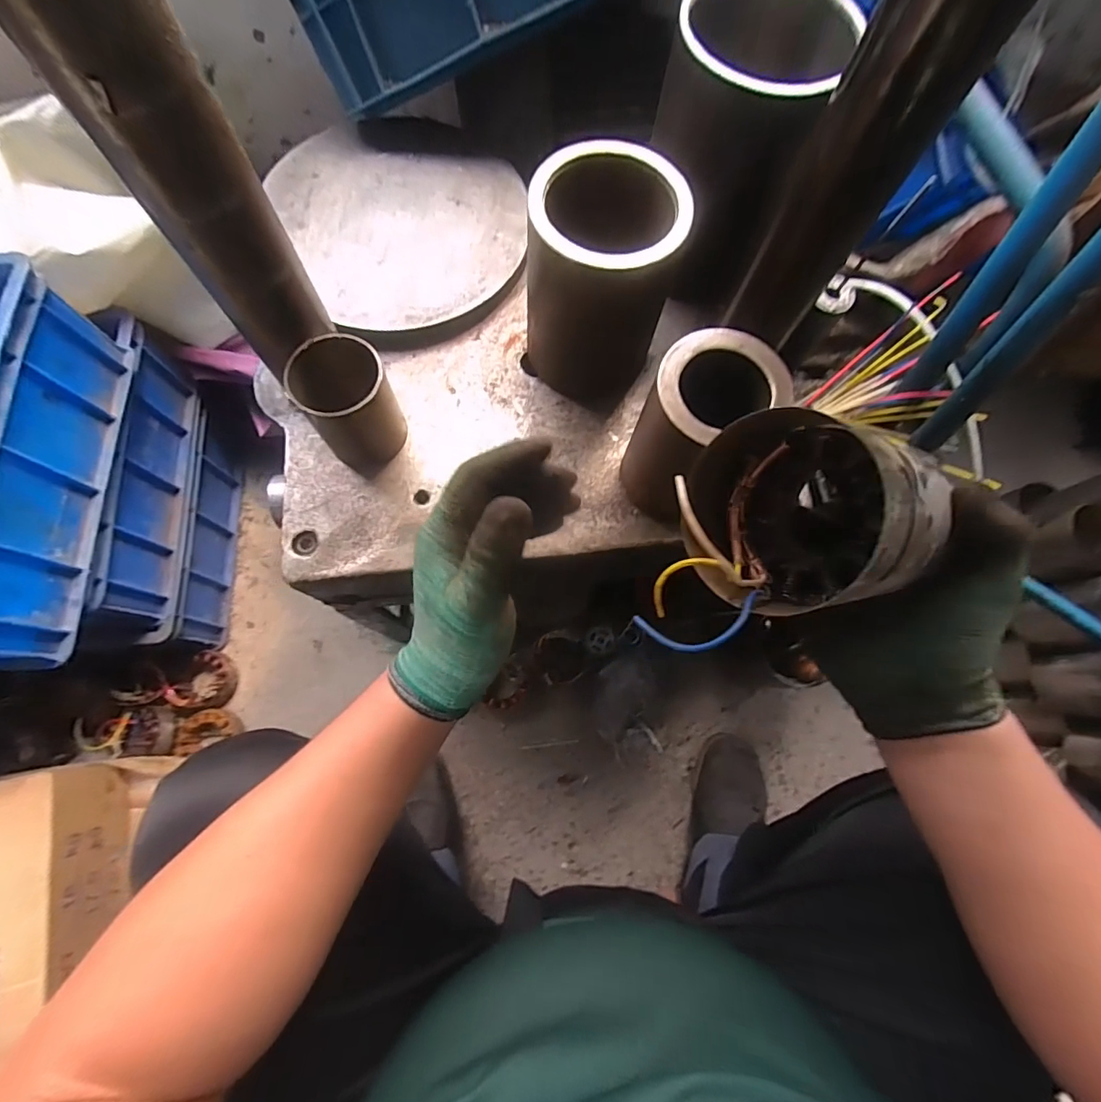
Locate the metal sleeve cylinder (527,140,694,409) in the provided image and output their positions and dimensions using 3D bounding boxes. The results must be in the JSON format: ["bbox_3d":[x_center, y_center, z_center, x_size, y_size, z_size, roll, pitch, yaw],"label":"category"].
[{"bbox_3d":[0.038,-0.216,0.410,0.104,0.149,0.109,1,74,-2],"label":"metal sleeve cylinder"}]

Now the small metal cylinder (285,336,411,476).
[{"bbox_3d":[-0.162,-0.119,0.413,0.069,0.087,0.074,1,74,-2],"label":"small metal cylinder"}]

